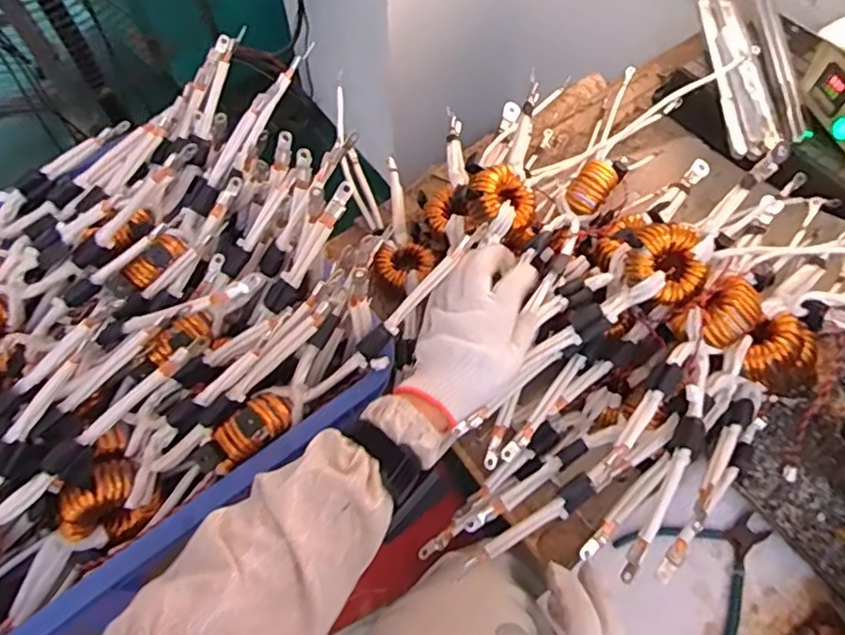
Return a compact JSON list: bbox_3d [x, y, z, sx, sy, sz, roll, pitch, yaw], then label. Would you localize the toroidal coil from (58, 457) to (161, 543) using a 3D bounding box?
[{"bbox_3d":[-0.265,0.159,0.496,0.049,0.061,0.068,35,67,18],"label":"toroidal coil"}]

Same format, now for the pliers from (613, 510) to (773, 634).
[{"bbox_3d":[0.275,0.234,0.553,0.133,0.013,0.126,-27,65,-14],"label":"pliers"}]

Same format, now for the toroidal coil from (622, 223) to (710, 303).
[{"bbox_3d":[0.243,-0.053,0.589,0.074,0.041,0.074,0,96,2],"label":"toroidal coil"}]

